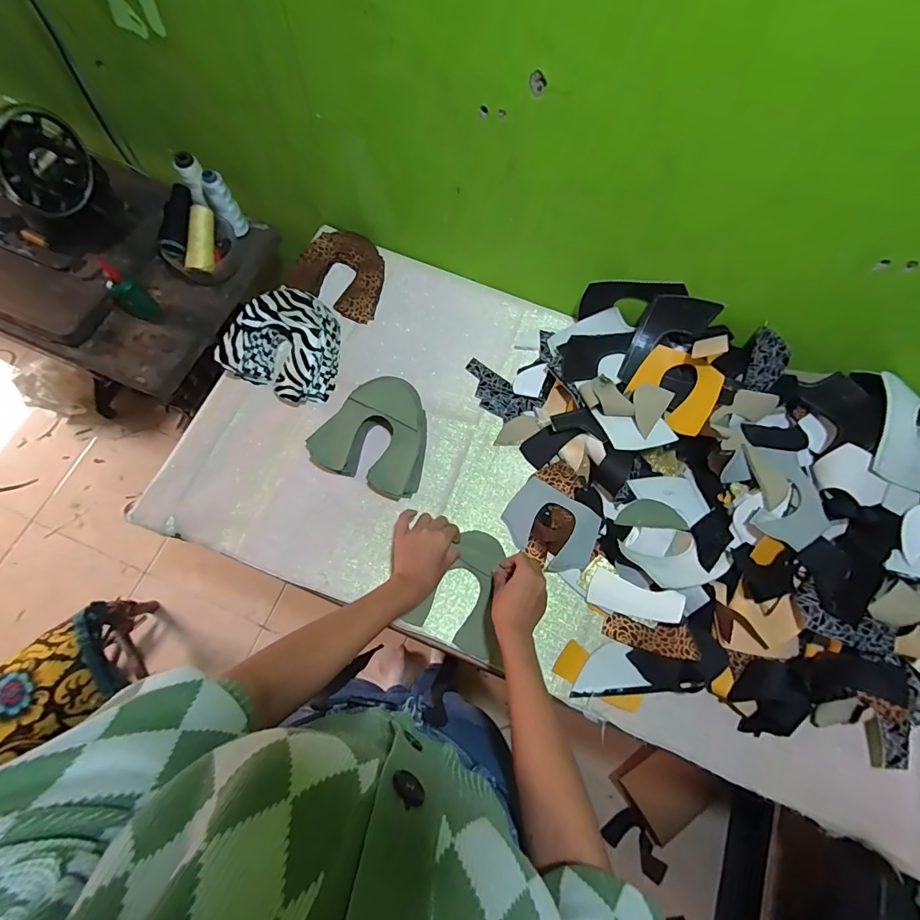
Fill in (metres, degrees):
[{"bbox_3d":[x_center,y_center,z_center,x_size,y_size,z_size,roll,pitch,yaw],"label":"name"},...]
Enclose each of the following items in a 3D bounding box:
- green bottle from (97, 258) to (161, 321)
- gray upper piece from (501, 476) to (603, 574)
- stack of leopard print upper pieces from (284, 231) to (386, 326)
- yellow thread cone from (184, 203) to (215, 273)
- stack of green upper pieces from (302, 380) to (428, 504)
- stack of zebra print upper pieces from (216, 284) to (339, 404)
[{"bbox_3d":[-0.549,-0.276,0.731,0.037,0.097,0.045,33,73,9],"label":"green bottle"},{"bbox_3d":[0.139,0.102,0.669,0.139,0.019,0.109,31,73,8],"label":"gray upper piece"},{"bbox_3d":[-0.214,-0.338,0.791,0.154,0.019,0.156,16,80,-7],"label":"stack of leopard print upper pieces"},{"bbox_3d":[-0.446,-0.383,0.763,0.038,0.040,0.107,9,96,1],"label":"yellow thread cone"},{"bbox_3d":[-0.131,-0.045,0.690,0.178,0.061,0.170,22,72,5],"label":"stack of green upper pieces"},{"bbox_3d":[-0.283,-0.198,0.728,0.178,0.079,0.177,23,72,5],"label":"stack of zebra print upper pieces"}]

